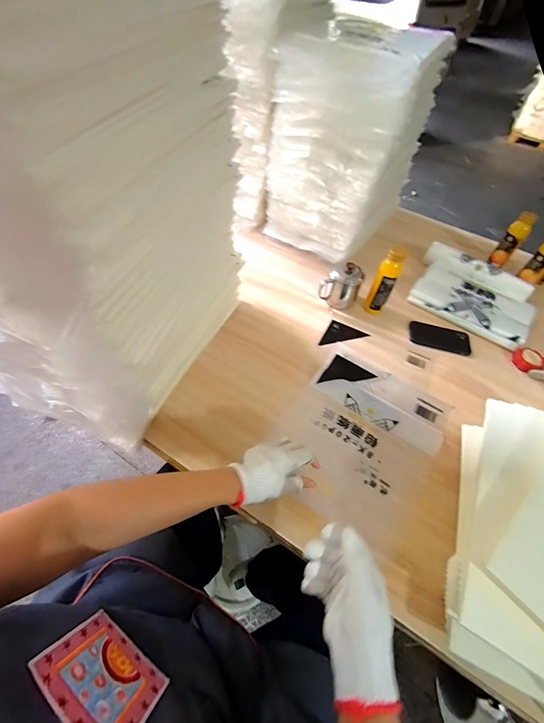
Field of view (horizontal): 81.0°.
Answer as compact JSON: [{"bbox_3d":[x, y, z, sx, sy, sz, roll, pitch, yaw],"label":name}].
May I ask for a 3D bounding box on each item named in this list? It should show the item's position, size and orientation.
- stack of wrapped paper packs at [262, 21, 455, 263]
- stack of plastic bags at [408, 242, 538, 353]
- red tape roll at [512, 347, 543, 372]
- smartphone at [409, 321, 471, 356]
[{"bbox_3d":[0.200,-0.562,0.867,0.313,0.435,0.390,25,55,13],"label":"stack of wrapped paper packs"},{"bbox_3d":[0.544,-0.187,0.861,0.308,0.054,0.241,29,56,16],"label":"stack of plastic bags"},{"bbox_3d":[0.617,-0.004,0.767,0.062,0.026,0.063,3,53,-4],"label":"red tape roll"},{"bbox_3d":[0.418,-0.058,0.793,0.146,0.013,0.075,16,53,7],"label":"smartphone"}]

